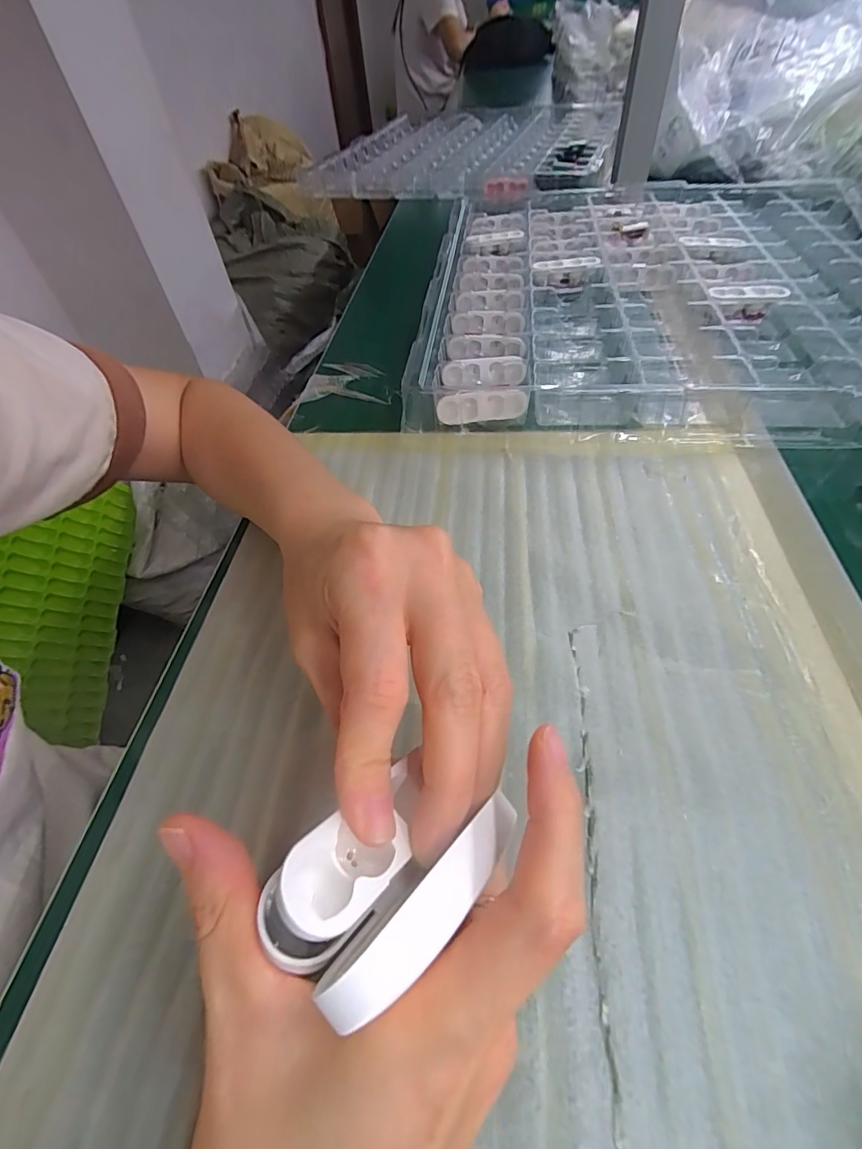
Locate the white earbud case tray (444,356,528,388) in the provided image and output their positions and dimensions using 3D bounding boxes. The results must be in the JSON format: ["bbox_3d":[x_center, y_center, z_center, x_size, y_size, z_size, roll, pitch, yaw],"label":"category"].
[{"bbox_3d":[0.041,-0.155,0.369,0.061,0.017,0.015,2,51,9],"label":"white earbud case tray"}]

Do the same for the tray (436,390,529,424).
[{"bbox_3d":[0.036,-0.121,0.344,0.062,0.022,0.009,-1,51,6],"label":"tray"}]

